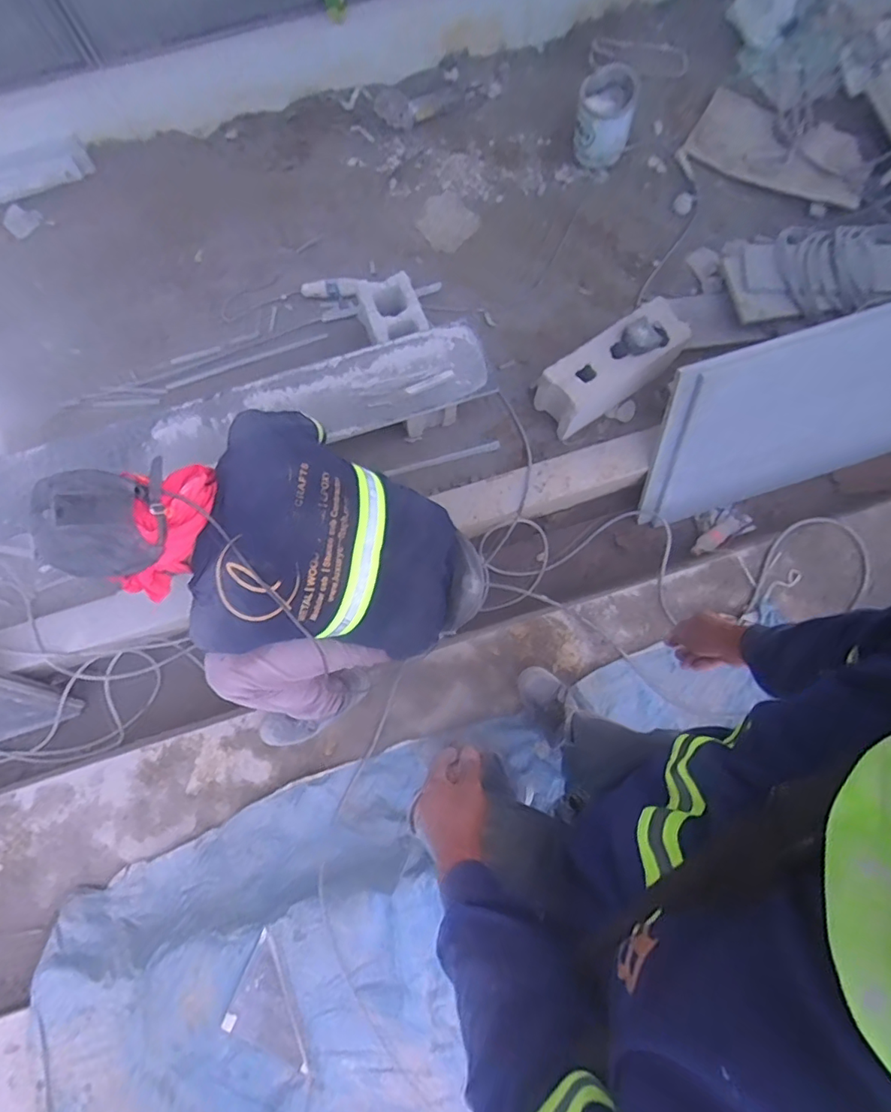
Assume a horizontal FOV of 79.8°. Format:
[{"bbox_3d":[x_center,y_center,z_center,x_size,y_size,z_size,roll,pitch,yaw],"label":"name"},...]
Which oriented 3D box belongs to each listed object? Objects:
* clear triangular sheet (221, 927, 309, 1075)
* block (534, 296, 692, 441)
[{"bbox_3d":[-0.416,1.006,1.178,0.143,0.011,0.272,-23,78,-3],"label":"clear triangular sheet"},{"bbox_3d":[0.450,-0.524,1.442,0.391,0.204,0.165,-32,80,-6],"label":"block"}]

